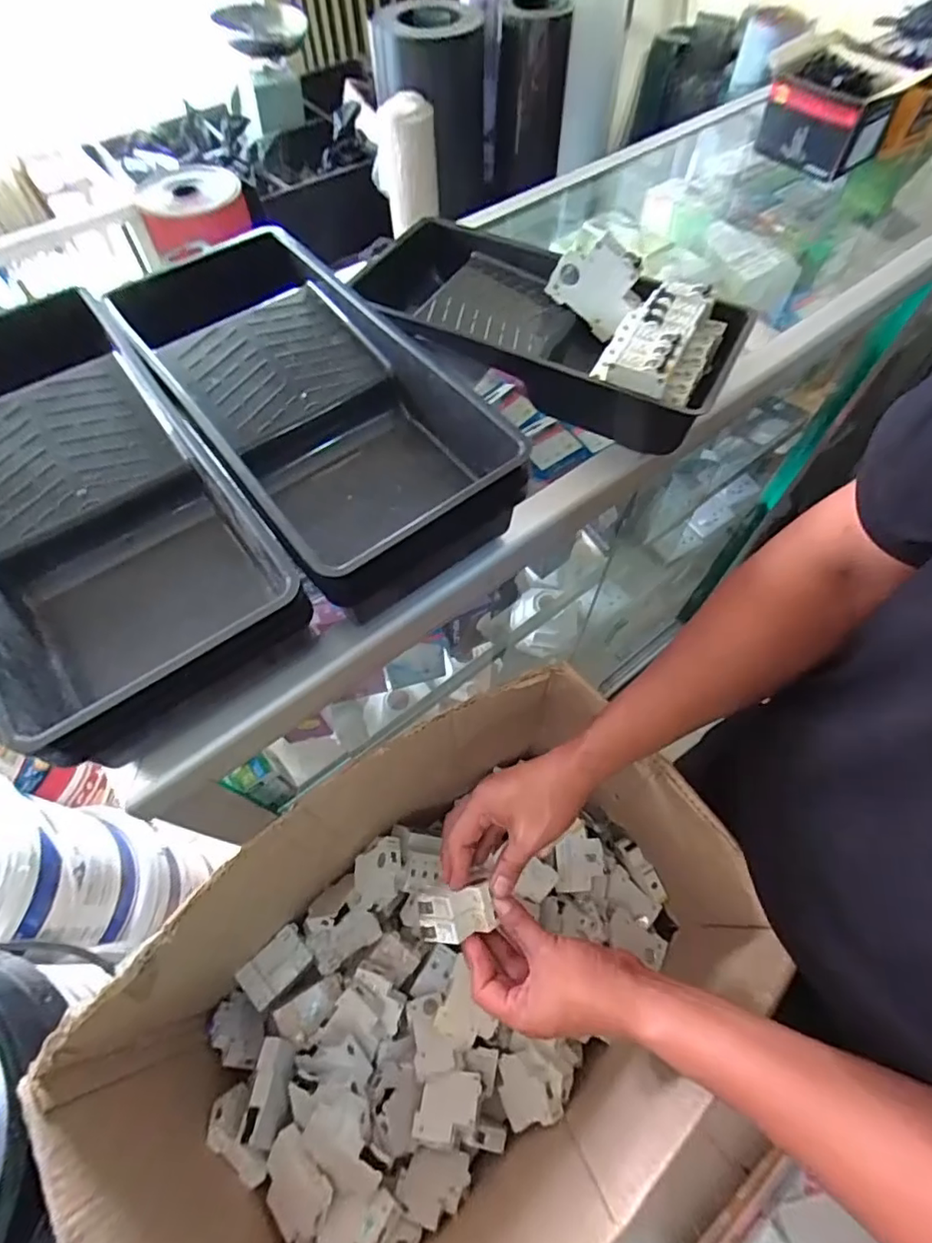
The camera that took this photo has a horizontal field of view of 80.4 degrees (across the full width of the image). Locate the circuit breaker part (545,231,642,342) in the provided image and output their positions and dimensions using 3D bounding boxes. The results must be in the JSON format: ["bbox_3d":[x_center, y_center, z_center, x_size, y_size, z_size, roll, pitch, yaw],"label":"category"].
[{"bbox_3d":[0.112,-0.295,0.485,0.079,0.076,0.015,34,67,18],"label":"circuit breaker part"}]

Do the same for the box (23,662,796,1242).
[{"bbox_3d":[-0.024,0.362,0.564,0.555,0.320,0.362,-39,67,-19],"label":"box"}]

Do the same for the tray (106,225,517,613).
[{"bbox_3d":[-0.116,-0.164,0.403,0.144,0.070,0.342,-33,66,-16],"label":"tray"}]

